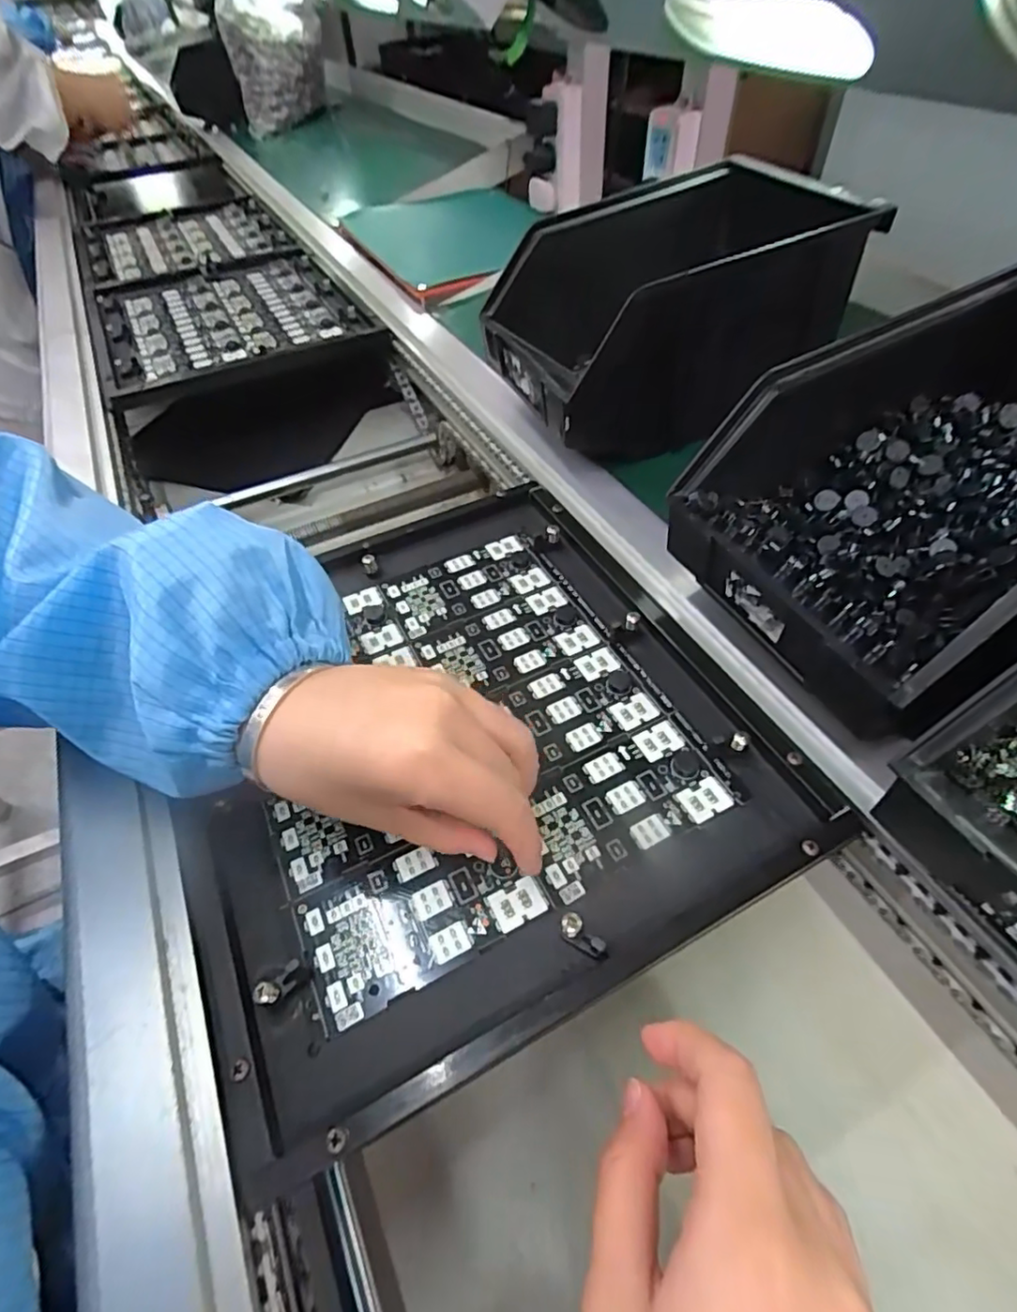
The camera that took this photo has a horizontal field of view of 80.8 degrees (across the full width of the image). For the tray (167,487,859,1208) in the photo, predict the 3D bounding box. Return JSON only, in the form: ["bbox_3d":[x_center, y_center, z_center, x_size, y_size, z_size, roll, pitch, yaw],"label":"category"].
[{"bbox_3d":[-0.031,0.031,0.313,0.267,0.013,0.295,-22,52,-15],"label":"tray"}]

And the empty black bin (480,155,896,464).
[{"bbox_3d":[0.110,-0.240,0.435,0.216,0.133,0.170,-19,51,-12],"label":"empty black bin"}]

